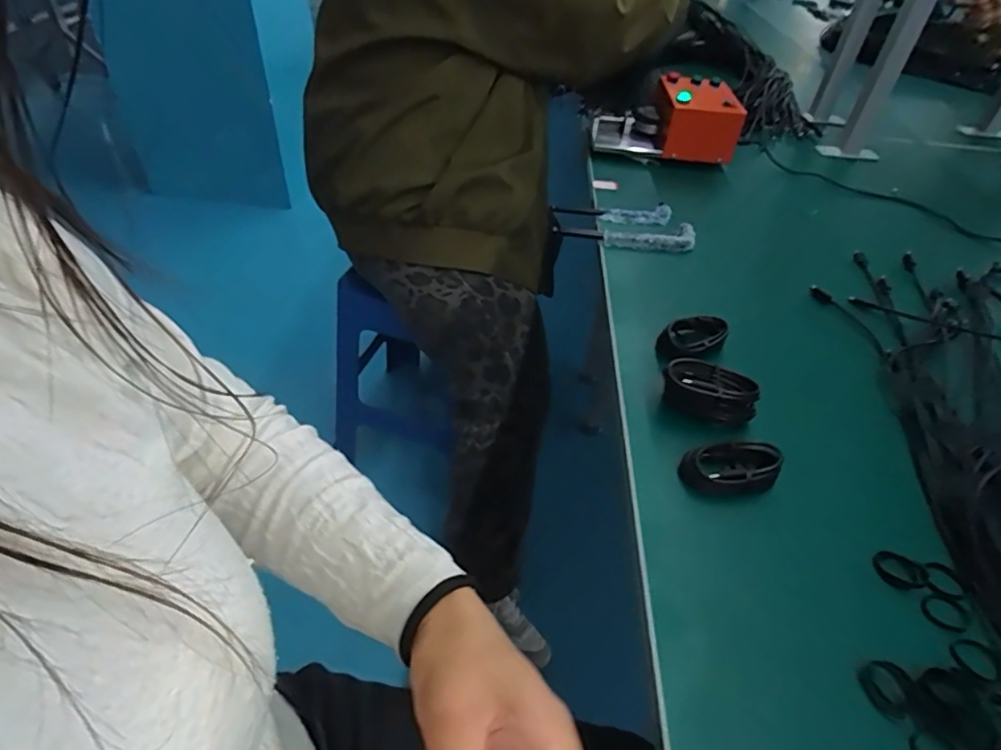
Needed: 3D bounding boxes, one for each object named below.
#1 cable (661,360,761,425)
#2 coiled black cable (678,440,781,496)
[{"bbox_3d":[0.175,0.019,0.481,0.078,0.044,0.042,18,45,14],"label":"cable"},{"bbox_3d":[0.176,0.074,0.436,0.073,0.027,0.038,0,44,-5],"label":"coiled black cable"}]

